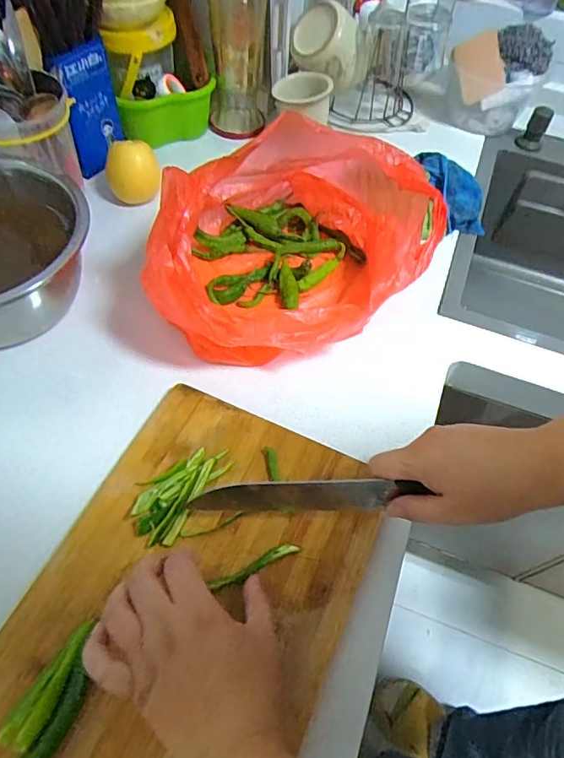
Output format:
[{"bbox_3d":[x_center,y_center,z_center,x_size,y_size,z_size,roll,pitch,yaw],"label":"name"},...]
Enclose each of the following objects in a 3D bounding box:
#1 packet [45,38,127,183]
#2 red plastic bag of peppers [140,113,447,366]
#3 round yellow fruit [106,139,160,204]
[{"bbox_3d":[-0.228,-0.326,0.595,0.013,0.133,0.081,29,59,14],"label":"packet"},{"bbox_3d":[0.011,-0.159,0.513,0.308,0.148,0.237,-23,61,-18],"label":"red plastic bag of peppers"},{"bbox_3d":[-0.186,-0.259,0.610,0.061,0.058,0.049,-17,59,-15],"label":"round yellow fruit"}]

